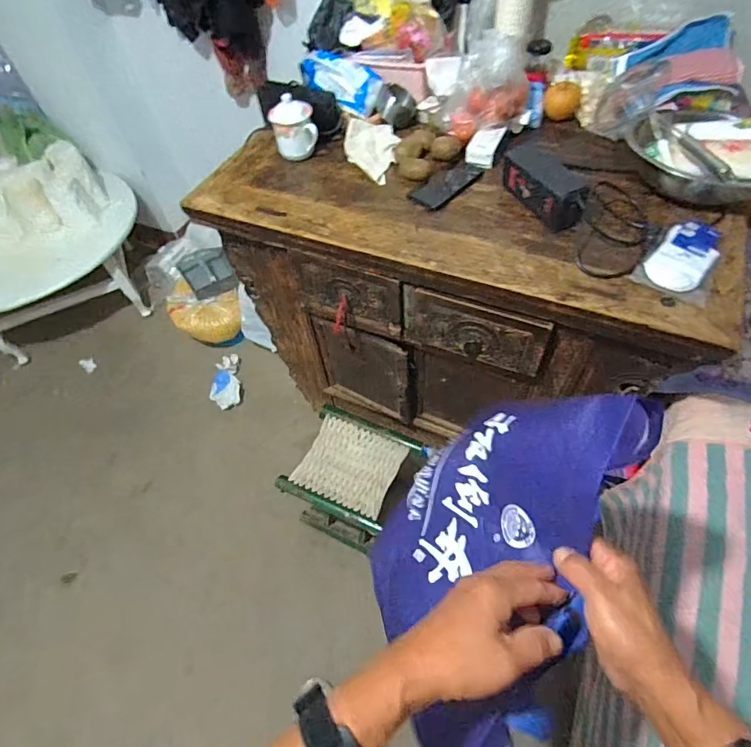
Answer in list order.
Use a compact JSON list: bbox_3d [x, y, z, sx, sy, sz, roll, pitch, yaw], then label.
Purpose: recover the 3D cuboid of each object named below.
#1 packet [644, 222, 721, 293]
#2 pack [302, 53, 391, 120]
[{"bbox_3d":[0.501,-0.191,0.732,0.085,0.020,0.153,35,65,25],"label":"packet"},{"bbox_3d":[-0.077,-0.655,1.017,0.179,0.060,0.094,28,98,-1],"label":"pack"}]

